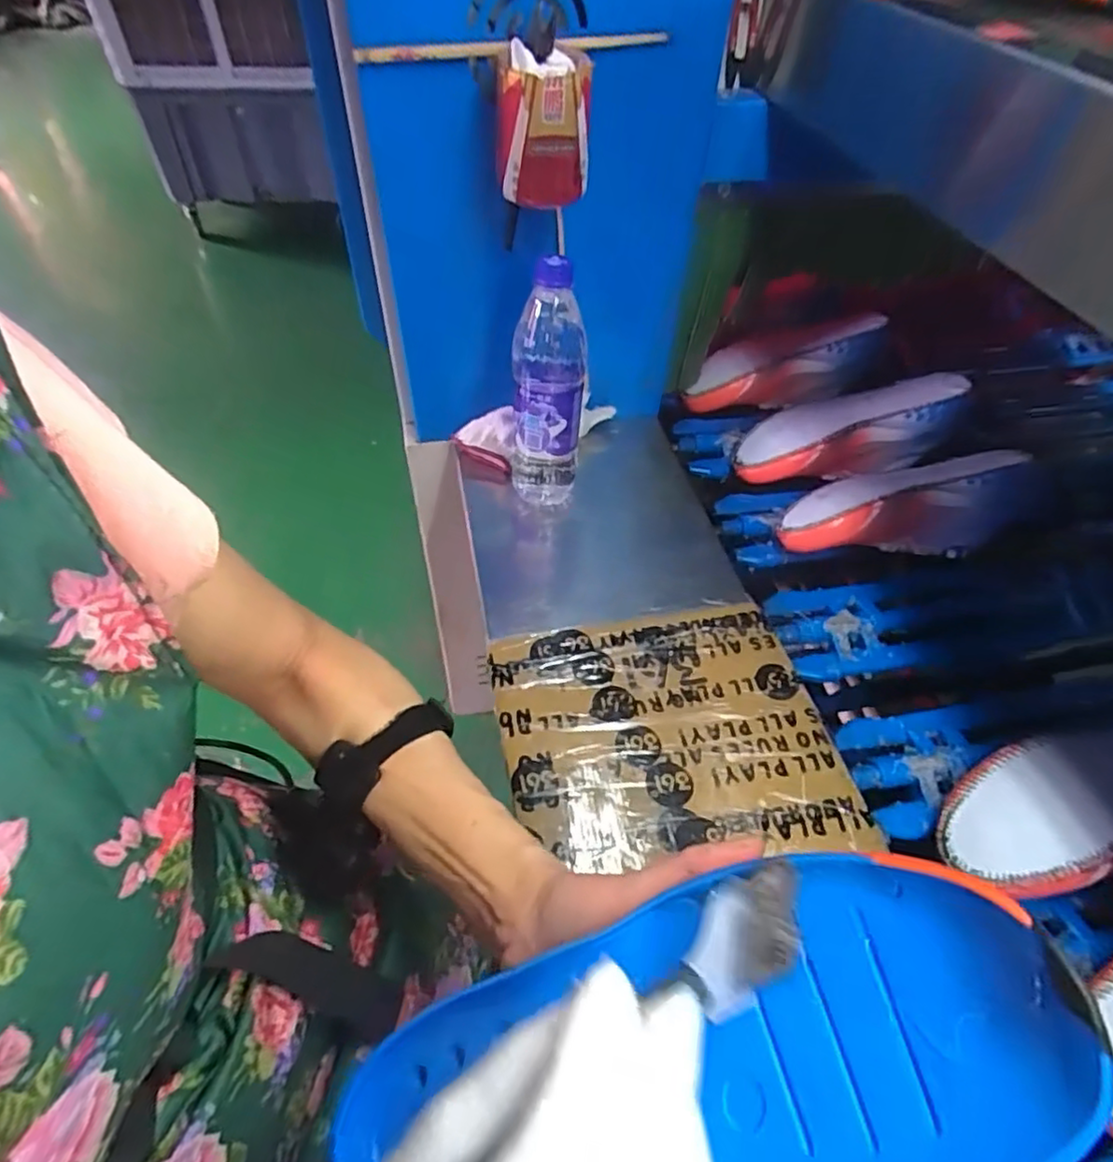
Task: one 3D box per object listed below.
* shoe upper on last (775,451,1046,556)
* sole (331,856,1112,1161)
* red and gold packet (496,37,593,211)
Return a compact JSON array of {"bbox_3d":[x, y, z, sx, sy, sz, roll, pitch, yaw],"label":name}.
[{"bbox_3d":[0.347,-0.079,0.648,0.247,0.078,0.093,0,50,-4],"label":"shoe upper on last"},{"bbox_3d":[0.027,0.168,0.239,0.279,0.031,0.094,-20,46,22],"label":"sole"},{"bbox_3d":[-0.011,-0.333,0.479,0.066,0.085,0.059,0,50,-4],"label":"red and gold packet"}]

